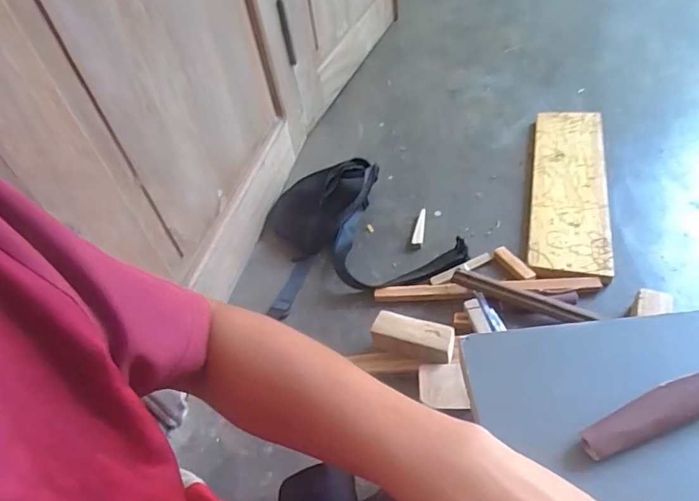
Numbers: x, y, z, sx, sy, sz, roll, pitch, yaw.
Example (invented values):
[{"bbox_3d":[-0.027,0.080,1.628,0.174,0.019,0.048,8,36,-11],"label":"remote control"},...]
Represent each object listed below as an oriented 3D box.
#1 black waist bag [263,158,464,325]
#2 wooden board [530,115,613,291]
[{"bbox_3d":[0.011,-0.051,0.796,0.305,0.087,0.293,-11,46,0],"label":"black waist bag"},{"bbox_3d":[0.374,-0.110,0.804,0.117,0.025,0.429,7,49,17],"label":"wooden board"}]

